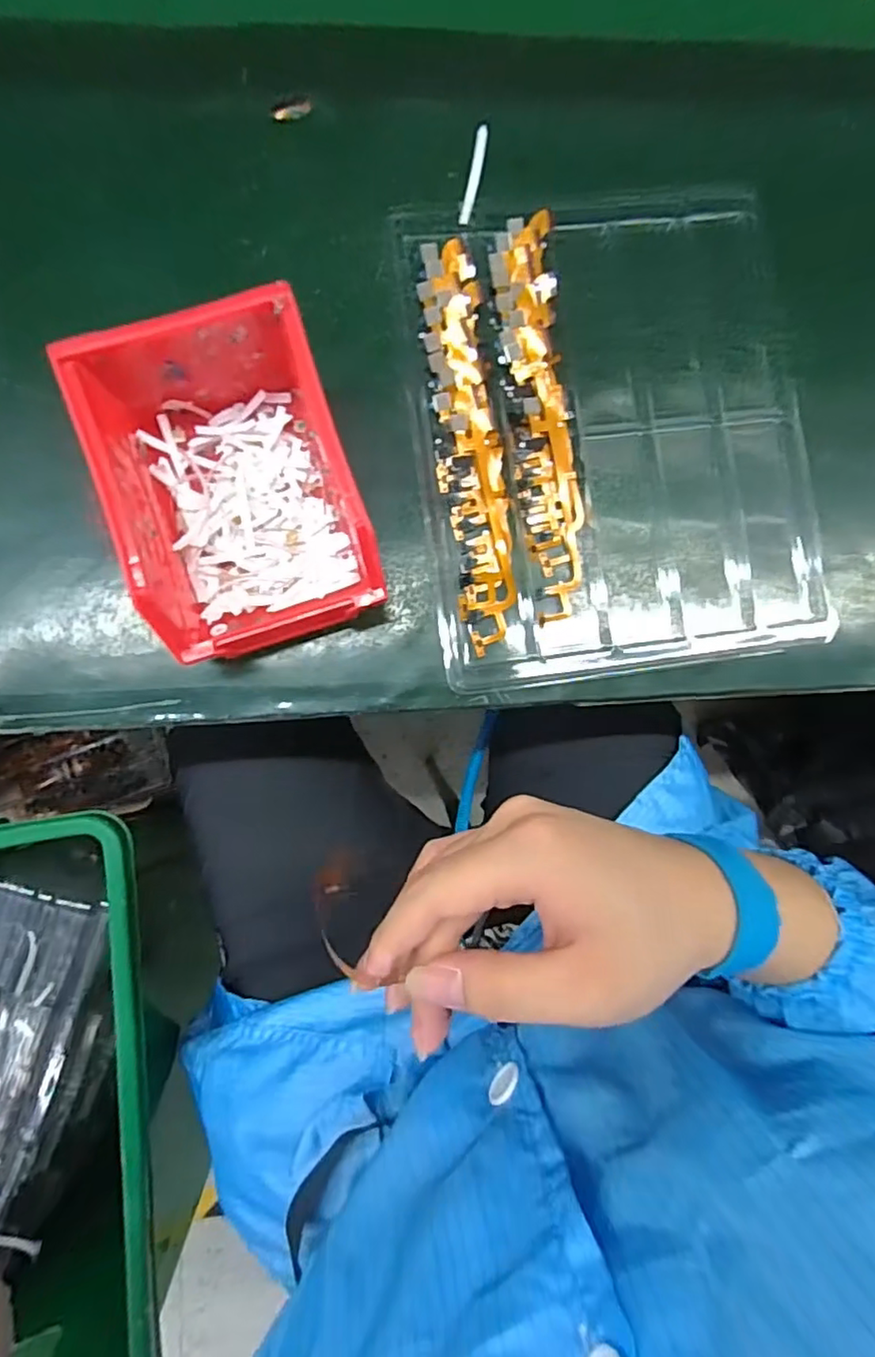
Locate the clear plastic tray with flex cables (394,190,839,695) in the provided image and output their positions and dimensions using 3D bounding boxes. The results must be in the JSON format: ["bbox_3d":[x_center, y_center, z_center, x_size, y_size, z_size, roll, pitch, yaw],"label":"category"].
[{"bbox_3d":[0.100,-0.142,0.349,0.219,0.014,0.274,-7,85,-4],"label":"clear plastic tray with flex cables"}]

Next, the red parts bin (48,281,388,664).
[{"bbox_3d":[-0.096,-0.089,0.294,0.104,0.075,0.142,-19,86,-5],"label":"red parts bin"}]

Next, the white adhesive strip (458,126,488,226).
[{"bbox_3d":[0.020,-0.283,0.347,0.007,0.008,0.048,13,103,-4],"label":"white adhesive strip"}]

